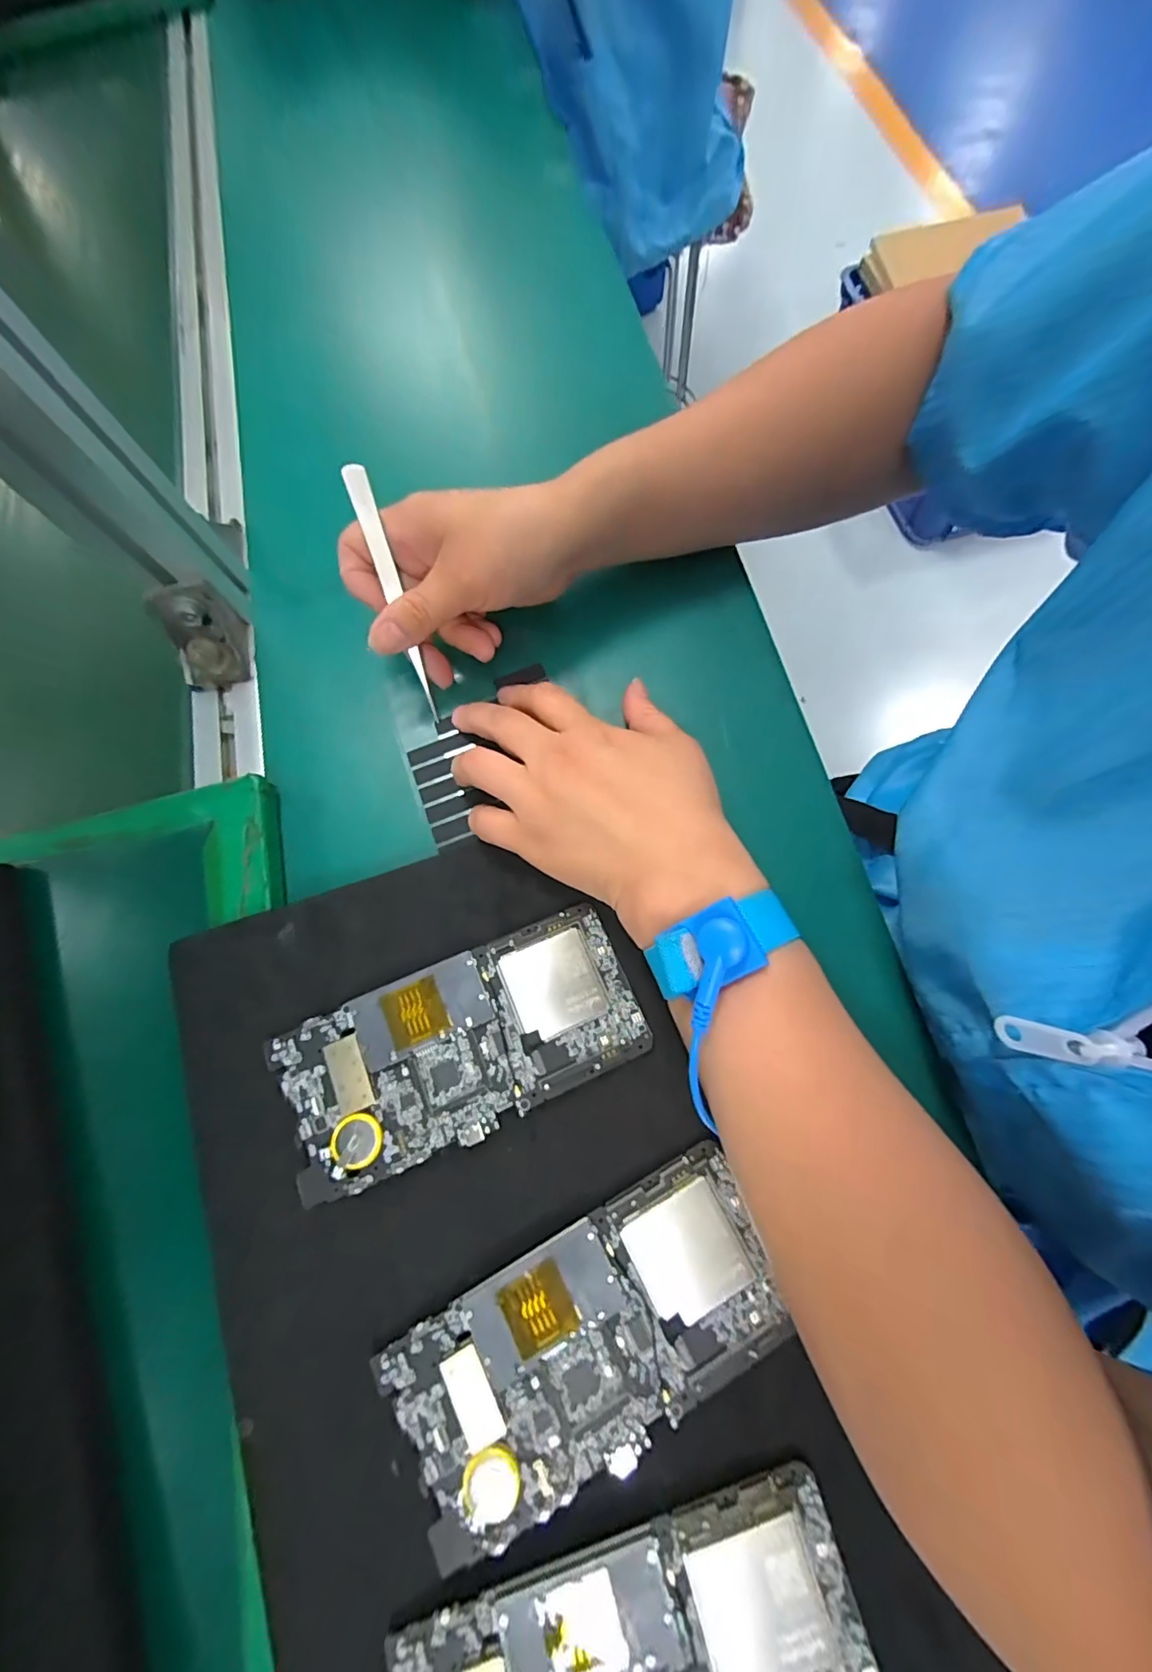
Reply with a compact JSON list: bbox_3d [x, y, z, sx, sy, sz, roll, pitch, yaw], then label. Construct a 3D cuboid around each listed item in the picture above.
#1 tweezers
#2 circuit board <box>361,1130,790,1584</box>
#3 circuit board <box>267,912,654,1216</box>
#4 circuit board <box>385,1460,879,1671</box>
[{"bbox_3d":[-0.093,-0.120,0.279,0.011,0.006,0.123,-16,116,-6],"label":"tweezers"},{"bbox_3d":[0.007,0.192,0.206,0.147,0.004,0.070,-26,76,-8],"label":"circuit board"},{"bbox_3d":[-0.048,0.091,0.237,0.152,0.007,0.071,-23,75,-8],"label":"circuit board"},{"bbox_3d":[0.022,0.279,0.178,0.150,0.009,0.069,-16,75,-6],"label":"circuit board"}]

